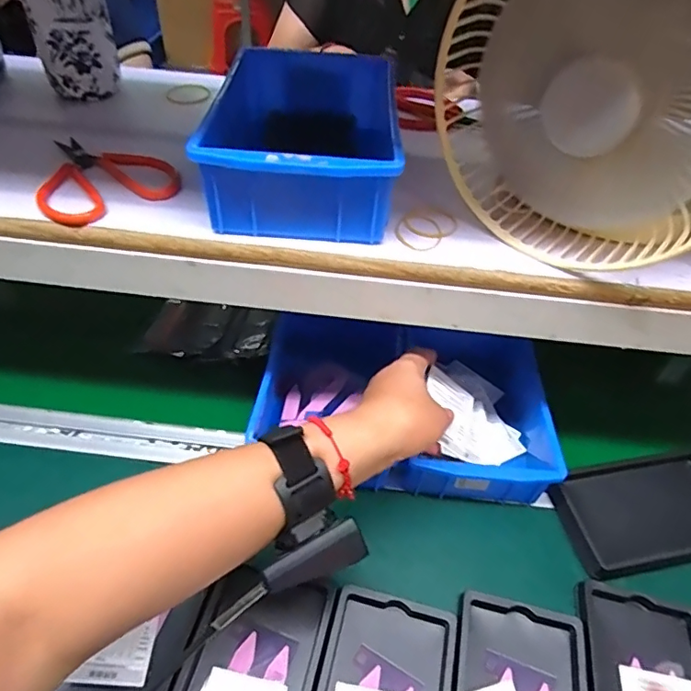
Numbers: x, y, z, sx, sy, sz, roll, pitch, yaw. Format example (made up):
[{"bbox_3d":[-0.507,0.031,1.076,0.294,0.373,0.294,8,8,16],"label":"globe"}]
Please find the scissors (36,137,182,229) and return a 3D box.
[{"bbox_3d":[-0.192,-0.130,0.395,0.099,0.013,0.106,-34,57,-31],"label":"scissors"}]

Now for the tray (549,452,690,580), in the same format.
[{"bbox_3d":[0.278,0.148,0.462,0.162,0.028,0.094,-4,47,-9],"label":"tray"}]

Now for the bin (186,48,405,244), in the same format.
[{"bbox_3d":[-0.033,-0.155,0.389,0.122,0.063,0.189,1,46,-4],"label":"bin"}]

